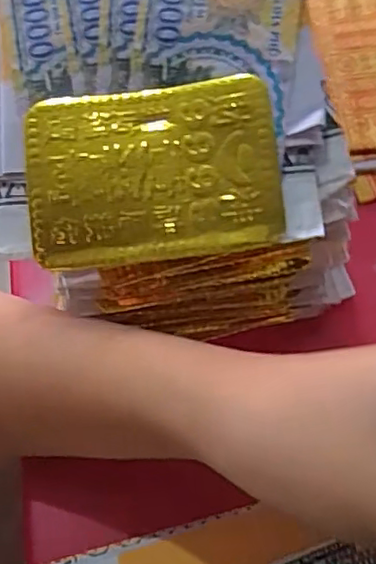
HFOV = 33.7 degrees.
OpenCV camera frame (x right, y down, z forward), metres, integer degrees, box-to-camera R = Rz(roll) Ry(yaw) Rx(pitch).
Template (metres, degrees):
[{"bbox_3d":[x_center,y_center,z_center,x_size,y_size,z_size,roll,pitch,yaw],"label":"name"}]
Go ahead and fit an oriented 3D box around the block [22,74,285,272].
[{"bbox_3d":[-0.014,-0.041,0.232,0.092,0.005,0.066,-6,81,3],"label":"block"}]

